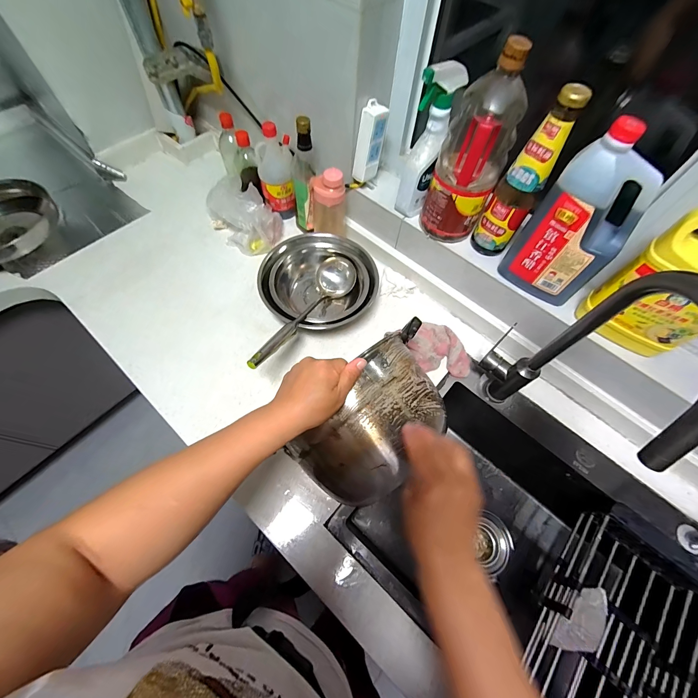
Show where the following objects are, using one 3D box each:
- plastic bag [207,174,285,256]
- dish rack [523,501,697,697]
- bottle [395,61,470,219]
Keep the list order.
[{"bbox_3d":[-0.252,-0.332,0.765,0.175,0.115,0.138,28,64,12],"label":"plastic bag"},{"bbox_3d":[0.432,0.473,0.510,0.191,0.101,0.366,39,67,17],"label":"dish rack"},{"bbox_3d":[0.140,-0.365,0.568,0.064,0.228,0.080,19,63,8],"label":"bottle"}]

